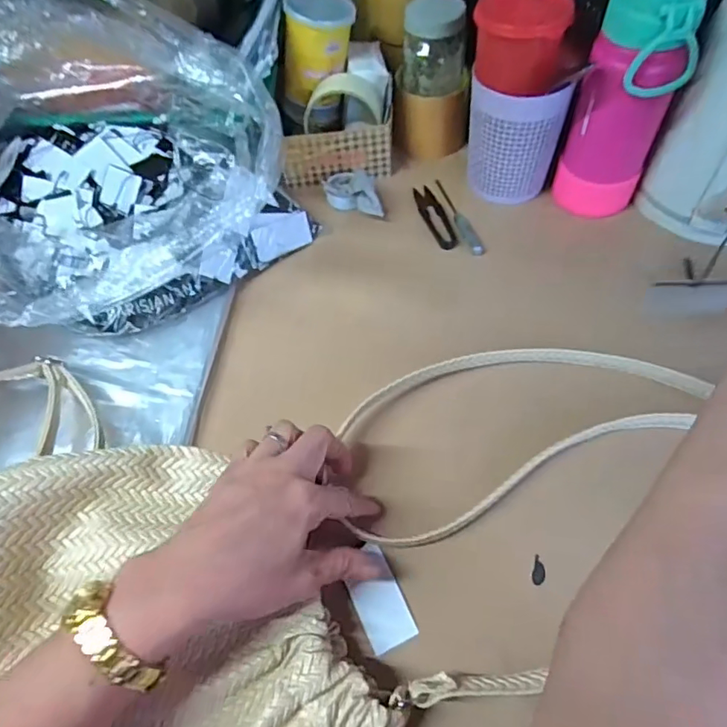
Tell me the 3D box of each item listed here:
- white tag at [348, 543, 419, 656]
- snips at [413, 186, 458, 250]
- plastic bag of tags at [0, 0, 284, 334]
[{"bbox_3d":[0.009,0.155,0.342,0.031,0.005,0.063,-22,60,-9],"label":"white tag"},{"bbox_3d":[0.074,-0.152,0.530,0.022,0.004,0.094,-17,59,-6],"label":"snips"},{"bbox_3d":[-0.246,-0.185,0.437,0.273,0.221,0.280,-31,61,-14],"label":"plastic bag of tags"}]

